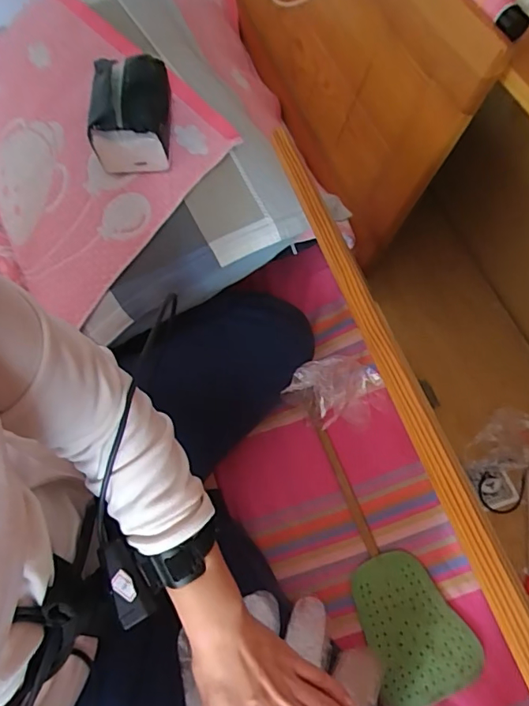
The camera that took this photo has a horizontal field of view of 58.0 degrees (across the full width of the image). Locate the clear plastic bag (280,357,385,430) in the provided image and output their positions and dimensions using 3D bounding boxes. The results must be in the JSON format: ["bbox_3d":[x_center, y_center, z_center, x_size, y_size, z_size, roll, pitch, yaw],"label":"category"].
[{"bbox_3d":[0.098,0.056,0.661,0.135,0.075,0.084,-11,64,-2],"label":"clear plastic bag"}]

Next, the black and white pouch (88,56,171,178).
[{"bbox_3d":[-0.155,-0.273,0.556,0.084,0.092,0.103,3,64,5],"label":"black and white pouch"}]

